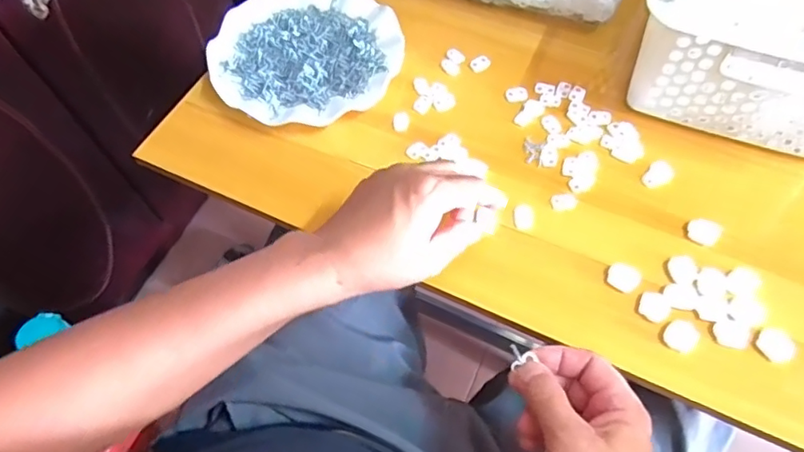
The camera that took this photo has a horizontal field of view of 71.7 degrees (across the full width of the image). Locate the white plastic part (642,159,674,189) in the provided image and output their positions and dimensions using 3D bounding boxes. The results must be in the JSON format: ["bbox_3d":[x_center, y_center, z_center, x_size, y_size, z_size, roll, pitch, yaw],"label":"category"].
[{"bbox_3d":[0.220,-0.045,0.474,0.021,0.008,0.032,31,66,18],"label":"white plastic part"}]

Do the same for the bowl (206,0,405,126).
[{"bbox_3d":[-0.093,-0.170,0.547,0.179,0.023,0.174,-1,60,1],"label":"bowl"}]

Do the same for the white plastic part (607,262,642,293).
[{"bbox_3d":[0.171,0.038,0.427,0.023,0.008,0.021,-1,60,1],"label":"white plastic part"}]

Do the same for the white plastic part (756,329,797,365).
[{"bbox_3d":[0.266,0.085,0.396,0.023,0.005,0.024,-1,60,1],"label":"white plastic part"}]

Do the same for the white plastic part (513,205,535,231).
[{"bbox_3d":[0.101,-0.008,0.458,0.016,0.004,0.024,5,60,4],"label":"white plastic part"}]

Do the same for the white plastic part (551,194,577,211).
[{"bbox_3d":[0.136,-0.020,0.465,0.021,0.004,0.015,-4,60,-1],"label":"white plastic part"}]

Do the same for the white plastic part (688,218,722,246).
[{"bbox_3d":[0.241,0.004,0.443,0.024,0.009,0.019,34,66,19],"label":"white plastic part"}]

